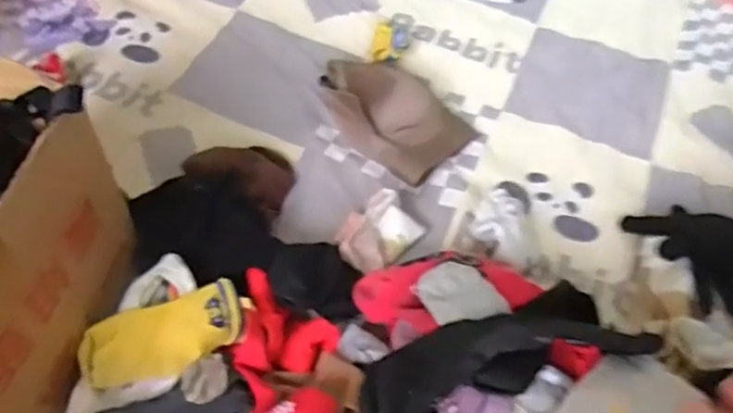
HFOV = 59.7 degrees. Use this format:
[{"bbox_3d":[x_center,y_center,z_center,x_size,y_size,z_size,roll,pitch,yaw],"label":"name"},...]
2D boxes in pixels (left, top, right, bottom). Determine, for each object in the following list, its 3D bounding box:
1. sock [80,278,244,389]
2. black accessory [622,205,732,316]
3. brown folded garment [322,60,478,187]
[{"bbox_3d":[-0.171,0.112,0.539,0.137,0.033,0.064,-21,58,0],"label":"sock"},{"bbox_3d":[0.353,0.053,0.655,0.095,0.047,0.152,-17,57,-16],"label":"black accessory"},{"bbox_3d":[0.026,-0.112,0.757,0.180,0.051,0.135,36,60,20],"label":"brown folded garment"}]

